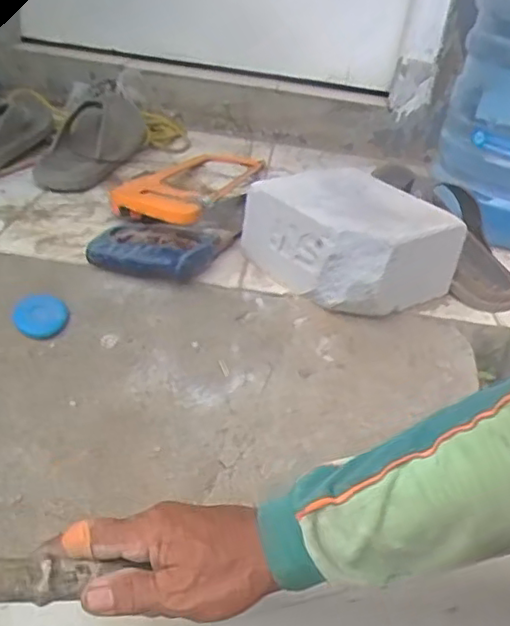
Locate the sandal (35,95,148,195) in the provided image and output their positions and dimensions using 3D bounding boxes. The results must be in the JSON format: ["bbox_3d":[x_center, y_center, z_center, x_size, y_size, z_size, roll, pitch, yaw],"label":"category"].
[{"bbox_3d":[-0.257,-0.268,1.002,0.116,0.072,0.275,12,44,8],"label":"sandal"}]

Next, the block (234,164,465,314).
[{"bbox_3d":[0.113,-0.088,0.769,0.174,0.107,0.200,-16,37,-37],"label":"block"}]

